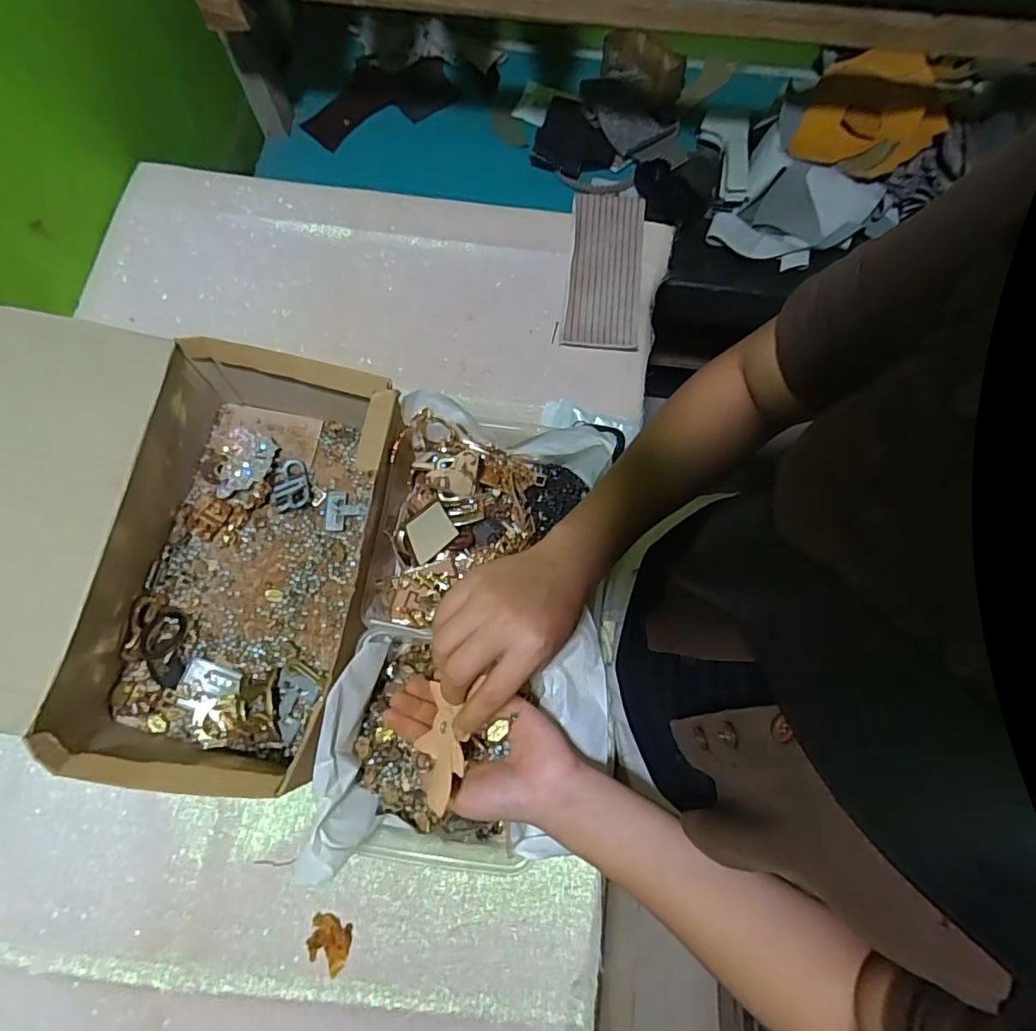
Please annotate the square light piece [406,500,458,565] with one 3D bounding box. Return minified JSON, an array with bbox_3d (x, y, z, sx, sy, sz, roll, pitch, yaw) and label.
[{"bbox_3d":[-0.073,0.013,0.491,0.046,0.005,0.036,-43,121,-34],"label":"square light piece"}]

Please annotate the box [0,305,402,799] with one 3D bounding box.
[{"bbox_3d":[-0.314,0.020,0.480,0.385,0.132,0.331,10,74,1],"label":"box"}]

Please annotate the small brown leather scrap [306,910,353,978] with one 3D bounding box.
[{"bbox_3d":[-0.151,0.343,0.457,0.034,0.005,0.037,14,74,2],"label":"small brown leather scrap"}]

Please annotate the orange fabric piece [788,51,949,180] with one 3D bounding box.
[{"bbox_3d":[0.466,-0.527,0.745,0.165,0.027,0.153,0,91,5],"label":"orange fabric piece"}]

